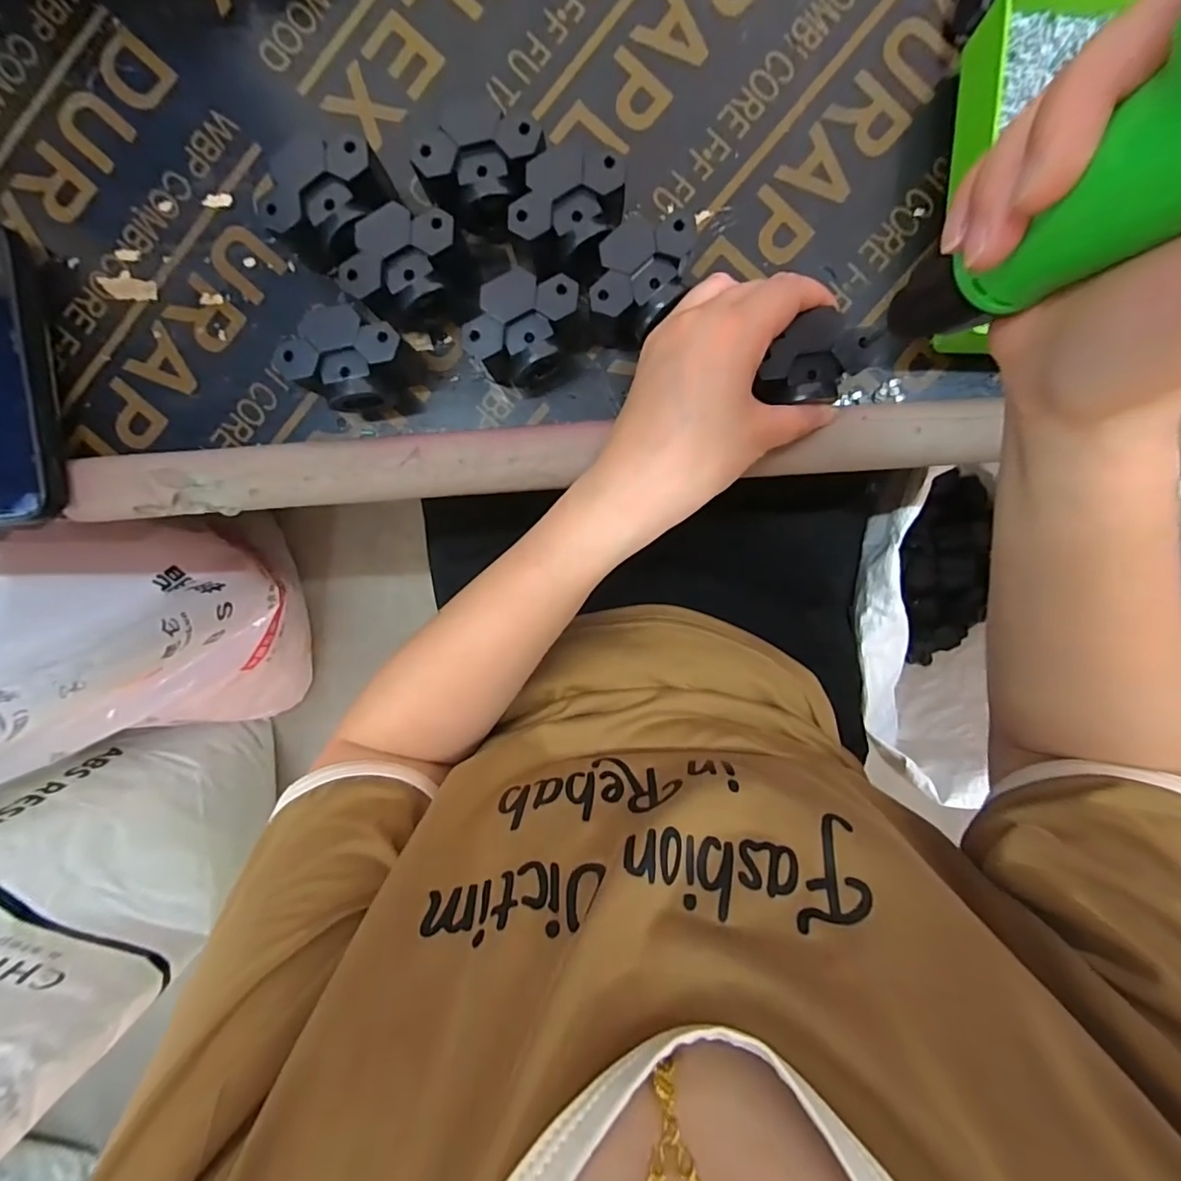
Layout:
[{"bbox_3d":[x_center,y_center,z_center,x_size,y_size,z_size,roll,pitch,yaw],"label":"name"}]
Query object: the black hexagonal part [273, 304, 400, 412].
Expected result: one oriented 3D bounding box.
[{"bbox_3d":[-0.116,-0.111,0.262,0.046,0.044,0.046,34,95,-3],"label":"black hexagonal part"}]

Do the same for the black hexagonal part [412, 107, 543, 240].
[{"bbox_3d":[-0.050,-0.193,0.252,0.052,0.042,0.046,34,95,-3],"label":"black hexagonal part"}]

